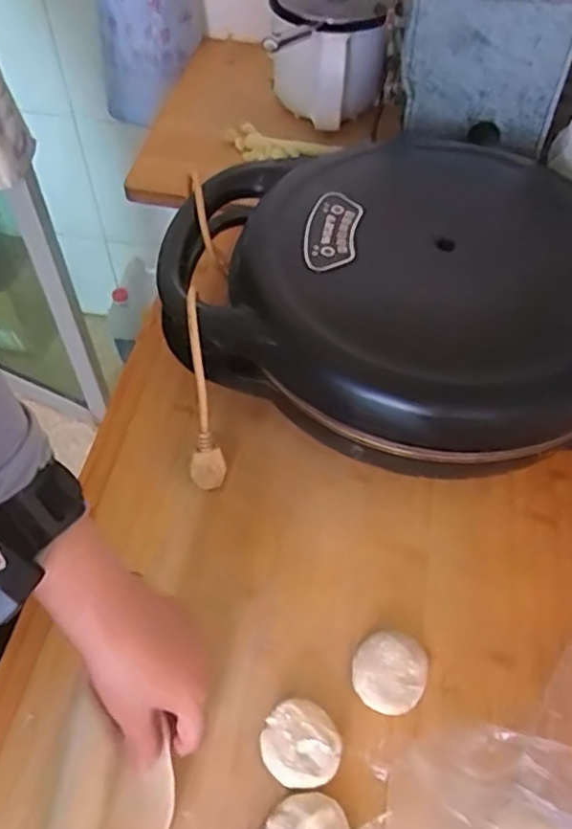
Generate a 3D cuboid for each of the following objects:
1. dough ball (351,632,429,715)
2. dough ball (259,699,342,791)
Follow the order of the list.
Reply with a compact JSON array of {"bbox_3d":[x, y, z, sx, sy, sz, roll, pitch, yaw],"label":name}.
[{"bbox_3d":[0.079,0.199,0.497,0.054,0.023,0.056,1,56,-2],"label":"dough ball"},{"bbox_3d":[0.010,0.239,0.466,0.053,0.028,0.056,1,56,-2],"label":"dough ball"}]

